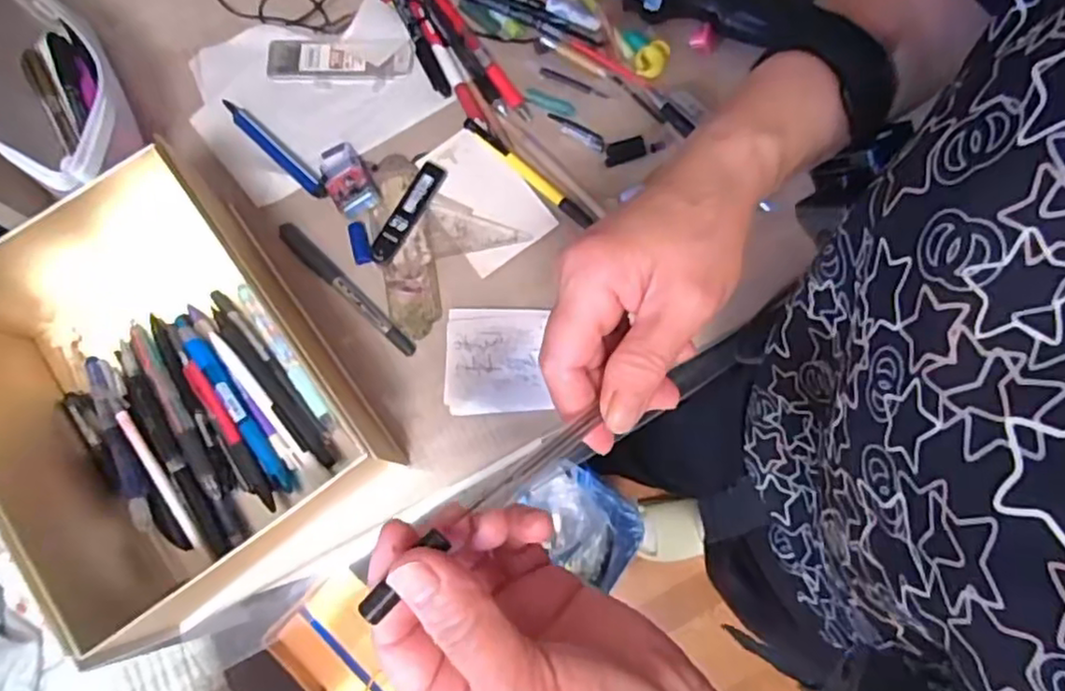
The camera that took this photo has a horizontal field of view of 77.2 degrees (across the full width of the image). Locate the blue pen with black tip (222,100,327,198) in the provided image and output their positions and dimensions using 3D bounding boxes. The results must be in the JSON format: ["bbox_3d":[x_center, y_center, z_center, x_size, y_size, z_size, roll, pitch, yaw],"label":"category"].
[{"bbox_3d":[-0.197,-0.149,0.507,0.111,0.011,0.013,42,81,9],"label":"blue pen with black tip"}]

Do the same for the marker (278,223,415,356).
[{"bbox_3d":[-0.137,-0.041,0.490,0.135,0.010,0.015,43,81,9],"label":"marker"}]

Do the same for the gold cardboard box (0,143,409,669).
[{"bbox_3d":[-0.262,0.039,0.428,0.223,0.088,0.273,-35,80,-7],"label":"gold cardboard box"}]

